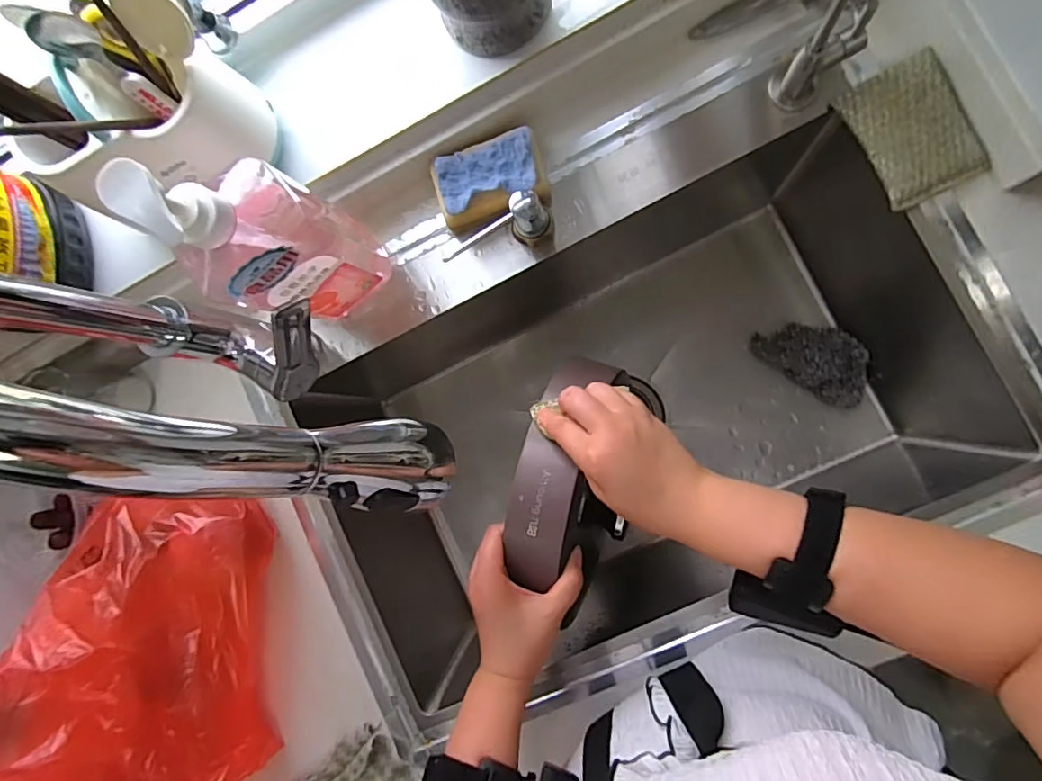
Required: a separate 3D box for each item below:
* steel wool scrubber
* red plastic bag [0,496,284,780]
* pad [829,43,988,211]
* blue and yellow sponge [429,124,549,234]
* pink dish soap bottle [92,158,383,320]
[{"bbox_3d":[0.363,-0.041,0.683,0.139,0.038,0.076,38,94,7],"label":"steel wool scrubber"},{"bbox_3d":[-0.321,0.258,0.496,0.149,0.182,0.342,-1,88,8],"label":"red plastic bag"},{"bbox_3d":[0.340,-0.226,0.484,0.079,0.020,0.117,-26,85,7],"label":"pad"},{"bbox_3d":[-0.028,-0.196,0.527,0.101,0.044,0.066,-15,86,8],"label":"blue and yellow sponge"},{"bbox_3d":[-0.183,-0.107,0.425,0.071,0.276,0.096,39,94,7],"label":"pink dish soap bottle"}]

